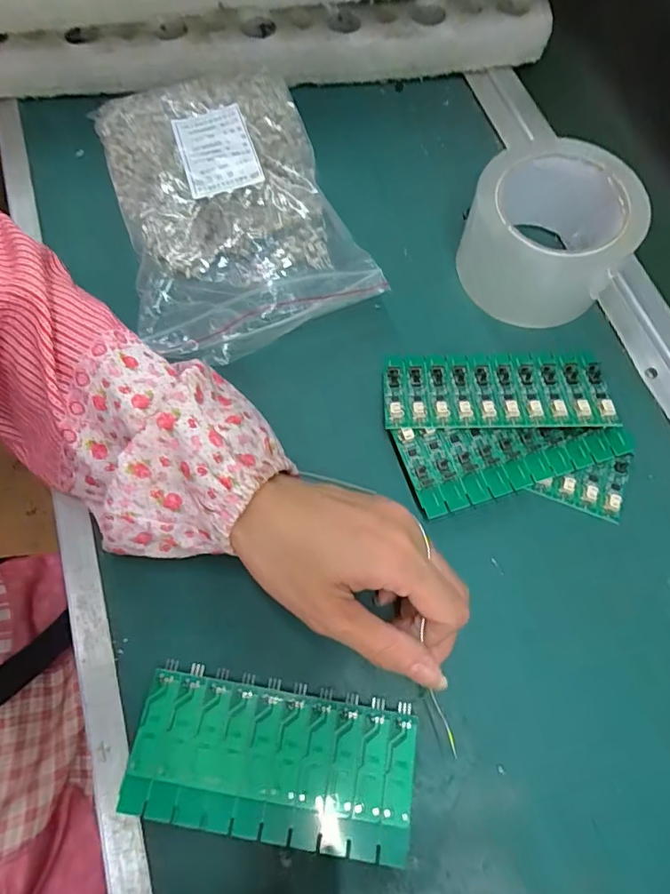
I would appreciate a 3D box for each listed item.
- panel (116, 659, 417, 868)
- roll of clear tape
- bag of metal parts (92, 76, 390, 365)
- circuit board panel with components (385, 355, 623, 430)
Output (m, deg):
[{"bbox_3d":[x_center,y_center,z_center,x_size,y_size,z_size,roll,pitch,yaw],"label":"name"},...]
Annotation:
[{"bbox_3d":[-0.031,0.156,0.252,0.137,0.012,0.064,10,69,3],"label":"panel"},{"bbox_3d":[0.139,-0.143,0.339,0.100,0.071,0.093,0,69,-1],"label":"roll of clear tape"},{"bbox_3d":[-0.080,-0.178,0.358,0.153,0.042,0.235,-19,71,-8],"label":"bag of metal parts"},{"bbox_3d":[0.101,-0.037,0.315,0.135,0.007,0.057,0,57,3],"label":"circuit board panel with components"}]

